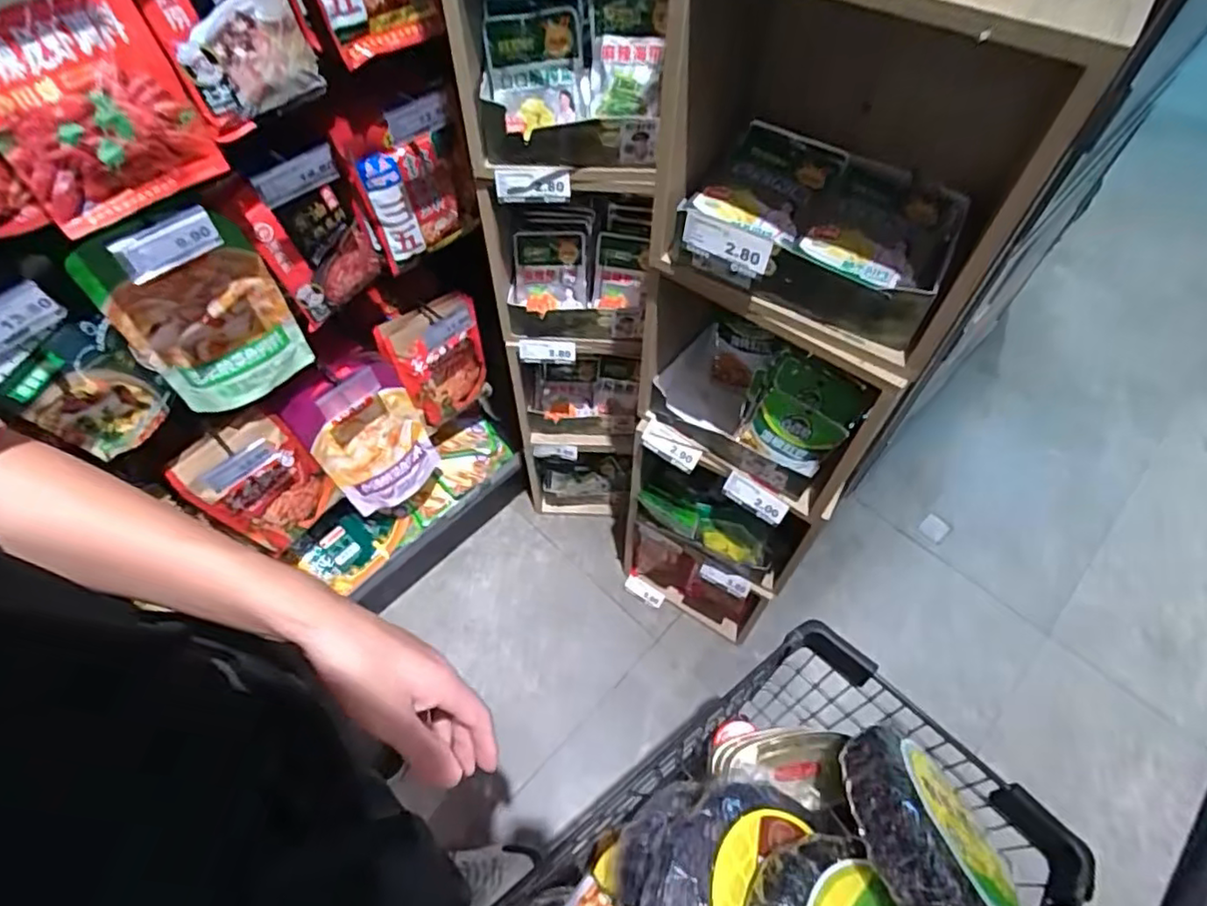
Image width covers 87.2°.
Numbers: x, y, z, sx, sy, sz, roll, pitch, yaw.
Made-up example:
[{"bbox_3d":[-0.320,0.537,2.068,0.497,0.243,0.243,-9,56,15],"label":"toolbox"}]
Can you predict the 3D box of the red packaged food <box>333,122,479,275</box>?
[{"bbox_3d":[-0.281,-0.386,0.930,0.151,0.210,0.040,-26,61,-16],"label":"red packaged food"}]

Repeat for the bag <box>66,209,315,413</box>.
[{"bbox_3d":[-0.518,-0.178,0.825,0.191,0.320,0.048,-30,56,-20],"label":"bag"}]

